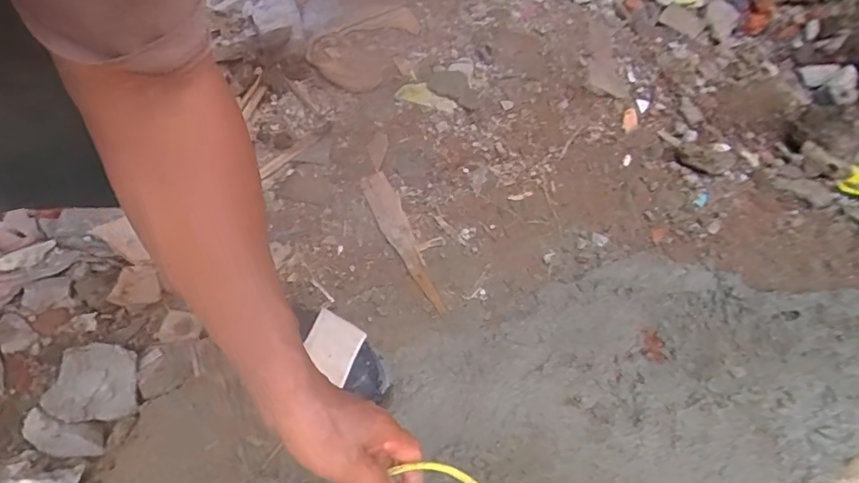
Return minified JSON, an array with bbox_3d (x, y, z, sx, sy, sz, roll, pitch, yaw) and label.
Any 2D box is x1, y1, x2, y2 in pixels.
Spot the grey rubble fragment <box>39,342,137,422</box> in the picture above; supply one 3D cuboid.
[{"bbox_3d":[-0.442,0.193,0.697,0.094,0.083,0.021,12,2,-41],"label":"grey rubble fragment"}]

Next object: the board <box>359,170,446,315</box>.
[{"bbox_3d":[-0.046,-0.003,0.883,0.048,0.010,0.289,-20,60,-13],"label":"board"}]

